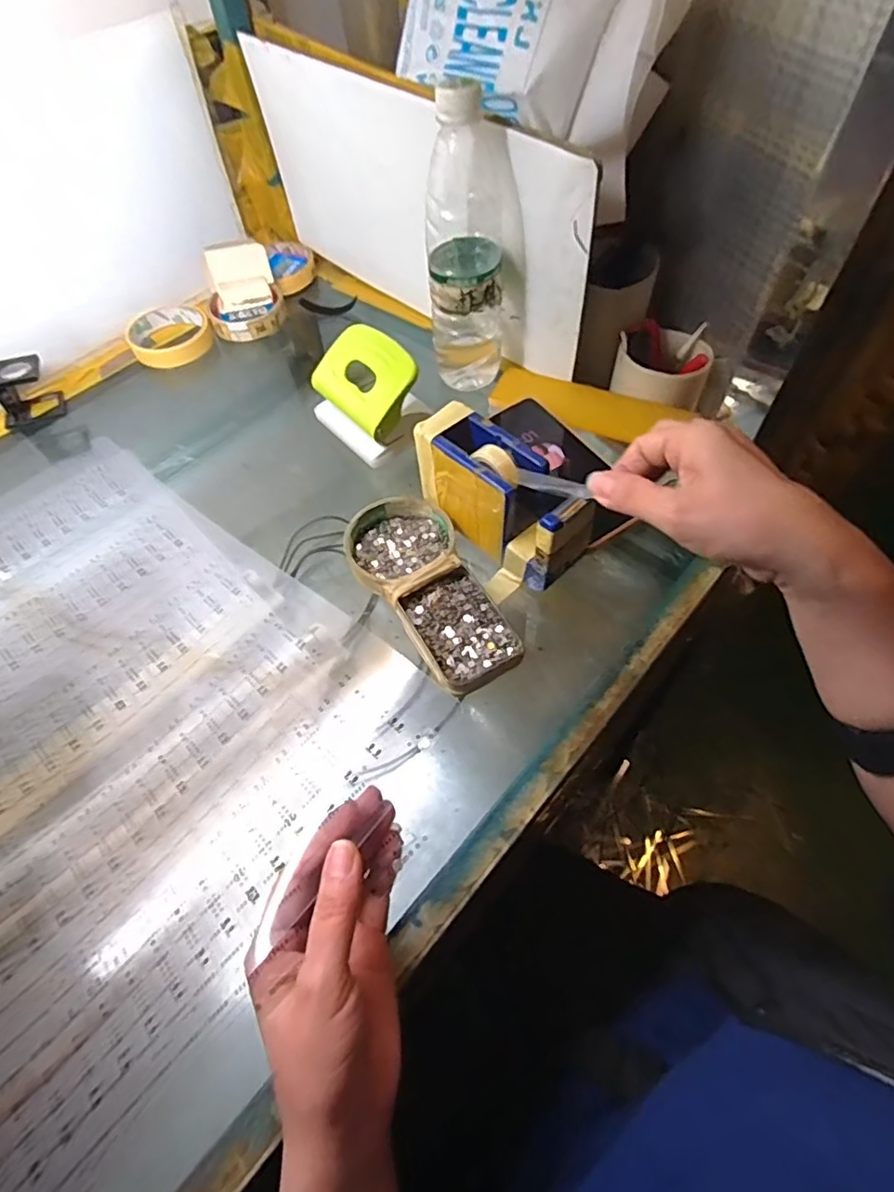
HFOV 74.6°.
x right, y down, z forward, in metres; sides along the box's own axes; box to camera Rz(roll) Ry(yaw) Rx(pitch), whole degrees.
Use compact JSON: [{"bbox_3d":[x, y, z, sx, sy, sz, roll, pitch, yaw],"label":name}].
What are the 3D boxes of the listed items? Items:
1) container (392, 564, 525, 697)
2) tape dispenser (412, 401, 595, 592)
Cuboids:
[{"bbox_3d":[0.008,0.021,0.409,0.065,0.016,0.090,-26,59,-13],"label":"container"},{"bbox_3d":[0.036,-0.069,0.427,0.058,0.081,0.136,-40,63,-20],"label":"tape dispenser"}]

